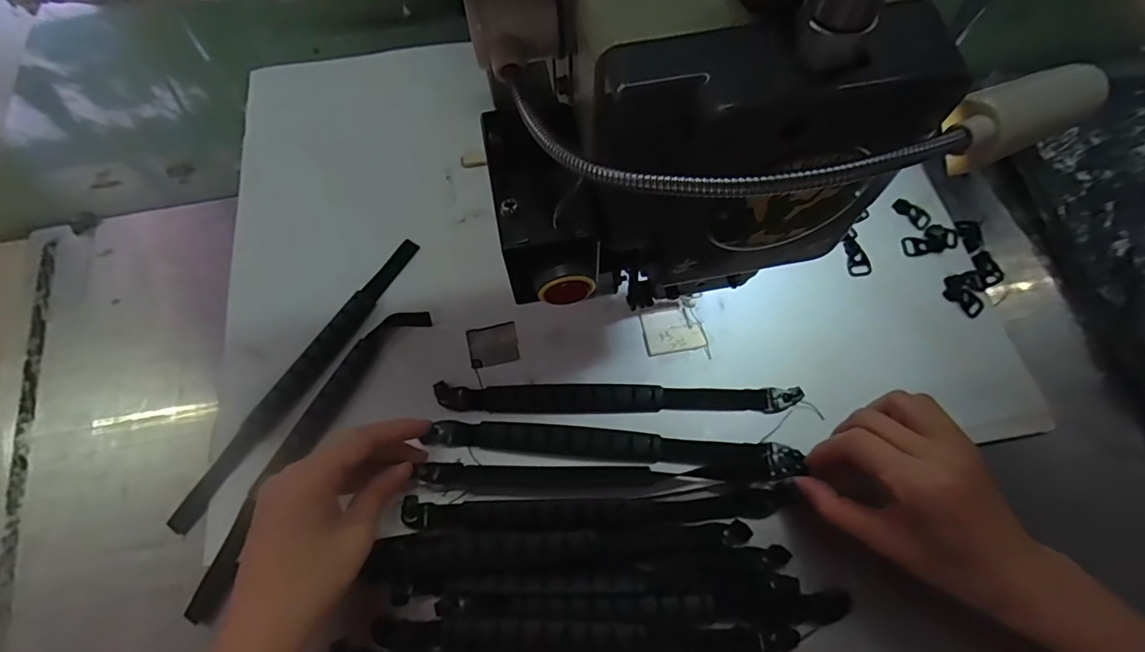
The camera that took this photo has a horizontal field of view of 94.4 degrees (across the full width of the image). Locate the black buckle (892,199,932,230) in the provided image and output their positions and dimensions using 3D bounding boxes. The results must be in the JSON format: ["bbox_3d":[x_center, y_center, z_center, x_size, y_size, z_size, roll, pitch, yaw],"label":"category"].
[{"bbox_3d":[0.255,-0.085,0.396,0.016,0.004,0.028,-42,73,-12],"label":"black buckle"}]

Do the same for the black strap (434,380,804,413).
[{"bbox_3d":[0.028,0.047,0.346,0.232,0.009,0.017,1,69,3],"label":"black strap"}]

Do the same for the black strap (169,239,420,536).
[{"bbox_3d":[-0.183,0.031,0.359,0.019,0.005,0.233,32,74,13],"label":"black strap"}]

